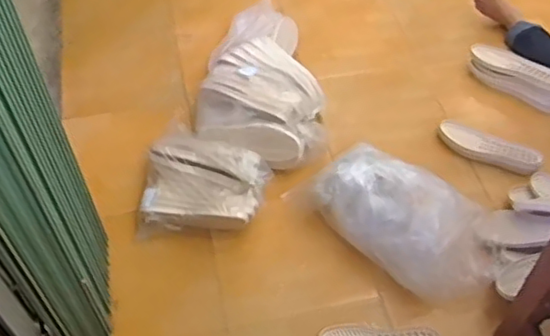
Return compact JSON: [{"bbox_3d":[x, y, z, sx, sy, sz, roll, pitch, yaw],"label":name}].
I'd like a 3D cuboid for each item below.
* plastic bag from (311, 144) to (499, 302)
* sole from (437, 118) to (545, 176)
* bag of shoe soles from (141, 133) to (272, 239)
[{"bbox_3d":[0.340,0.130,1.594,0.472,0.157,0.246,37,61,24],"label":"plastic bag"},{"bbox_3d":[0.636,-0.055,1.855,0.305,0.055,0.086,21,56,15],"label":"sole"},{"bbox_3d":[-0.191,0.045,1.689,0.334,0.091,0.274,5,53,3],"label":"bag of shoe soles"}]

